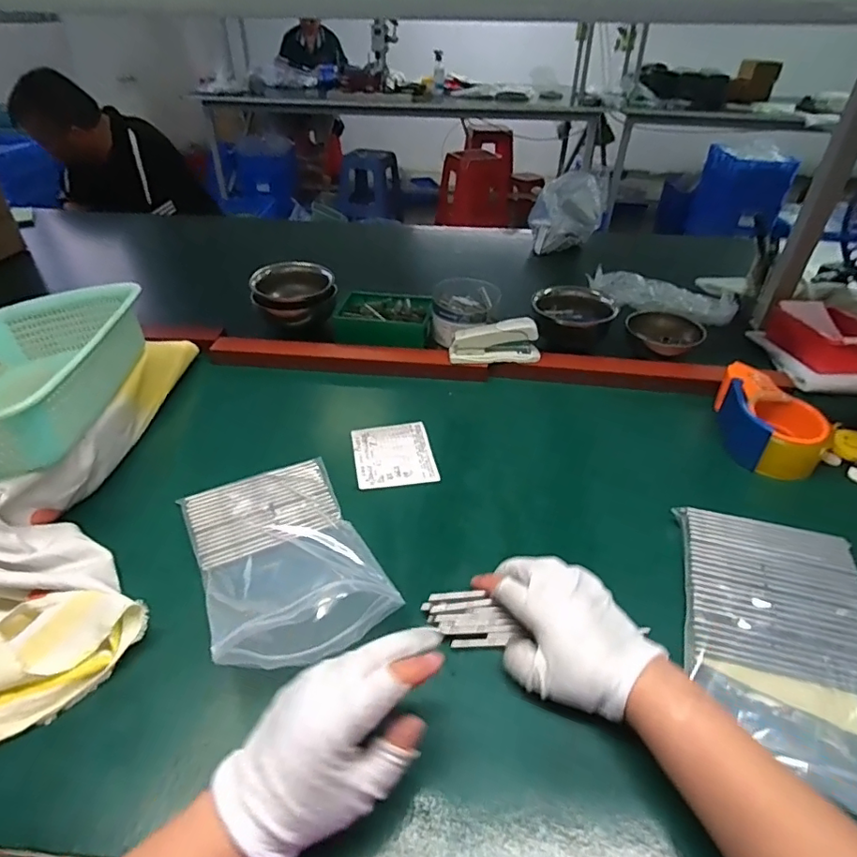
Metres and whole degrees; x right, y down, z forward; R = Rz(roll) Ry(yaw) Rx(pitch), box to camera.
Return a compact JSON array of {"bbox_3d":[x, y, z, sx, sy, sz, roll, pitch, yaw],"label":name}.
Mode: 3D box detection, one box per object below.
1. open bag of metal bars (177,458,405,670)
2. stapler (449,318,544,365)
[{"bbox_3d":[-0.135,0.100,0.478,0.144,0.061,0.230,-17,43,-22],"label":"open bag of metal bars"},{"bbox_3d":[0.094,-0.119,0.744,0.122,0.069,0.030,0,39,-2],"label":"stapler"}]

